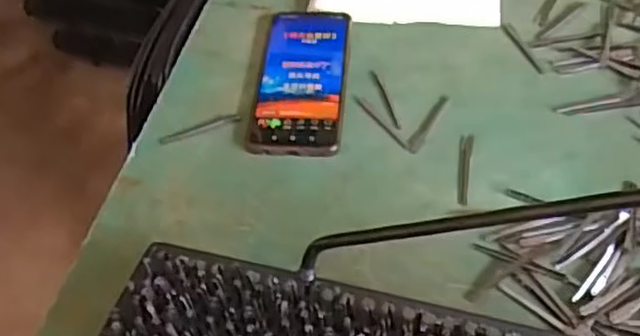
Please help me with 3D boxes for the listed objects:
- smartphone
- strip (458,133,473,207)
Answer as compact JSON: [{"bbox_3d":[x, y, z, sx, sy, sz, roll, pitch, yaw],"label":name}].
[{"bbox_3d":[-0.014,-0.079,0.583,0.074,0.009,0.168,2,53,7],"label":"smartphone"},{"bbox_3d":[0.111,0.000,0.519,0.010,0.004,0.068,6,53,10],"label":"strip"}]

